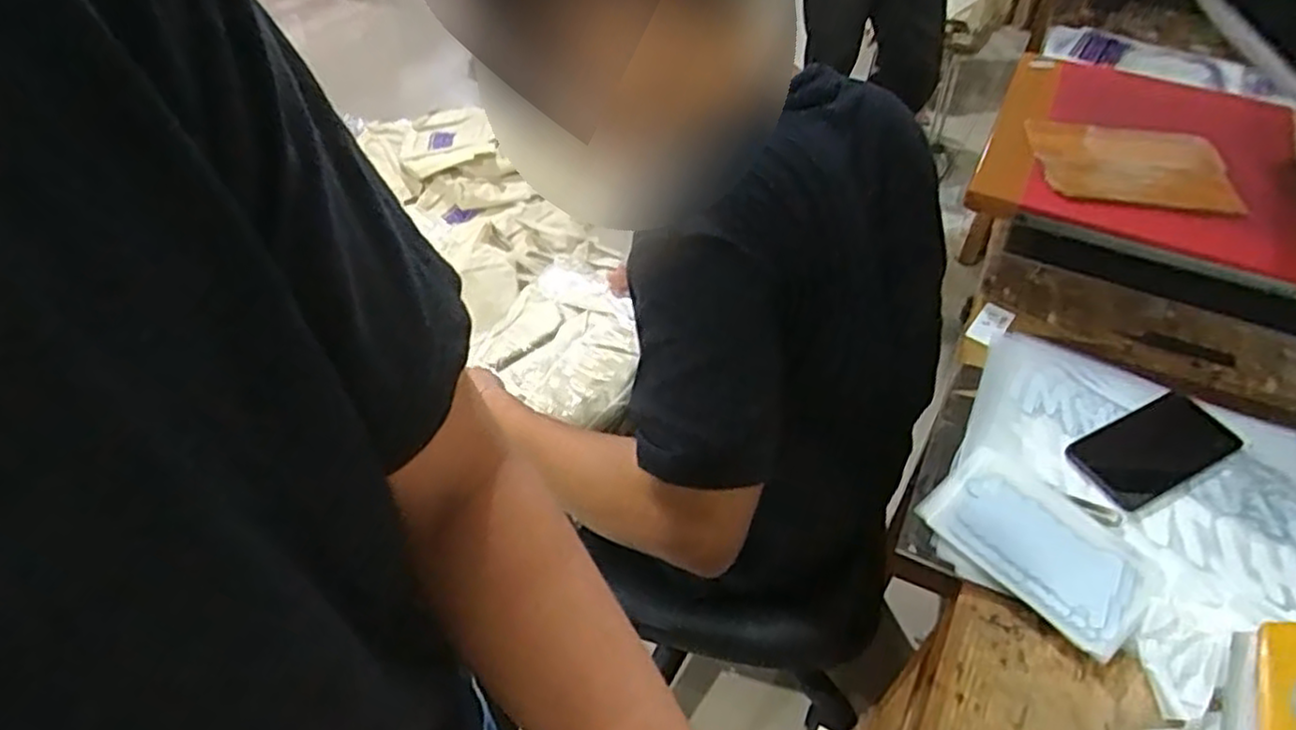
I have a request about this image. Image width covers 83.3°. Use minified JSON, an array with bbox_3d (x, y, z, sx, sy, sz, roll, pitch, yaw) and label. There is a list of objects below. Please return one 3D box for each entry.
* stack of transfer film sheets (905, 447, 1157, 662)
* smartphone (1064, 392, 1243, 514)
[{"bbox_3d":[0.322,0.145,0.601,0.107,0.012,0.165,-33,55,-26],"label":"stack of transfer film sheets"},{"bbox_3d":[0.462,0.074,0.663,0.155,0.015,0.073,-21,50,-18],"label":"smartphone"}]

